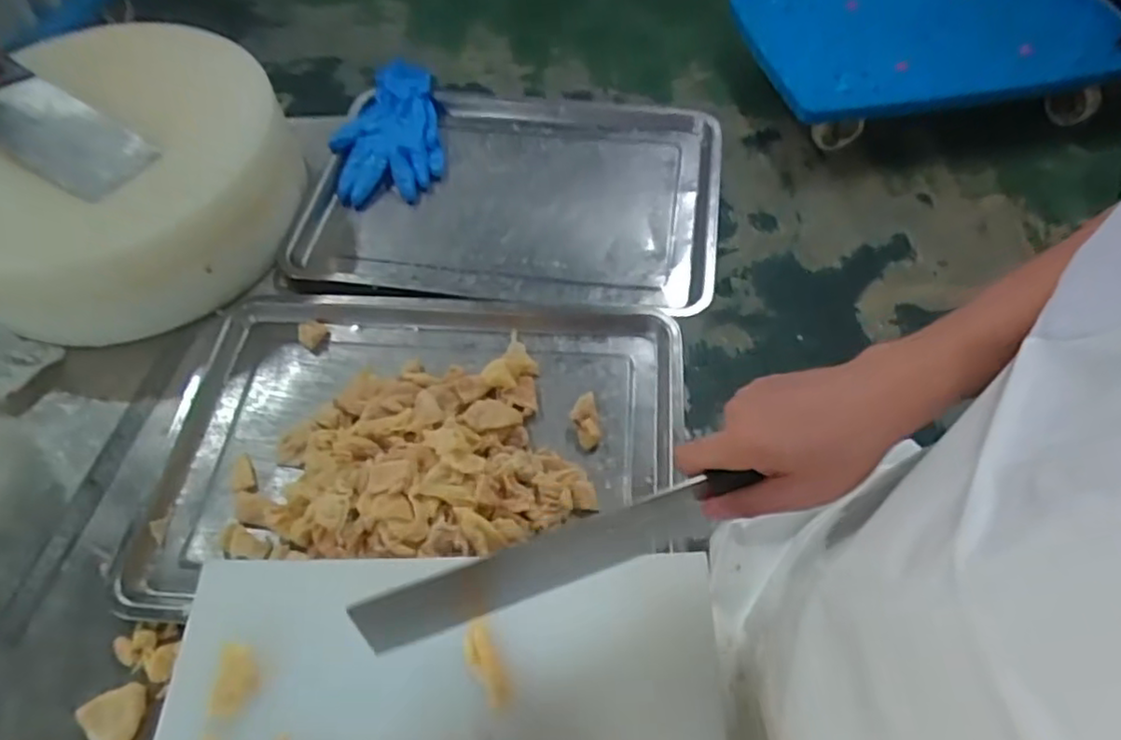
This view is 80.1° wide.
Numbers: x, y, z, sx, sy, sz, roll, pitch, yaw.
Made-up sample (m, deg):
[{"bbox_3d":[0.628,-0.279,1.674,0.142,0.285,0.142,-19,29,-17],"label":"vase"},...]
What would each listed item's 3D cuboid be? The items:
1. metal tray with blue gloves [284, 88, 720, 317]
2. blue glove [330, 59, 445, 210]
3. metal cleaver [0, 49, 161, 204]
[{"bbox_3d":[-0.056,-0.226,0.845,0.498,0.040,0.382,6,57,8],"label":"metal tray with blue gloves"},{"bbox_3d":[-0.234,-0.327,0.894,0.133,0.033,0.267,-11,56,-4],"label":"blue glove"},{"bbox_3d":[-0.561,-0.271,0.713,0.276,0.028,0.093,32,65,13],"label":"metal cleaver"}]

